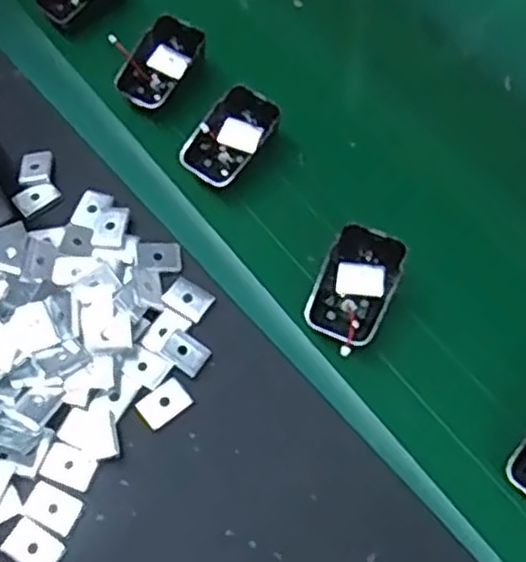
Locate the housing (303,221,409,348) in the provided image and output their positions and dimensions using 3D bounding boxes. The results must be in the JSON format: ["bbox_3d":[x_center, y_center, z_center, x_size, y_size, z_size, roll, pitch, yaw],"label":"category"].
[{"bbox_3d":[0.056,0.002,0.455,0.044,0.020,0.067,22,65,12],"label":"housing"}]

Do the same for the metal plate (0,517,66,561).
[{"bbox_3d":[-0.119,0.139,0.391,0.029,0.004,0.020,30,66,15],"label":"metal plate"}]

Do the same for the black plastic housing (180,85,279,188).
[{"bbox_3d":[-0.022,-0.098,0.512,0.045,0.022,0.069,35,68,17],"label":"black plastic housing"}]

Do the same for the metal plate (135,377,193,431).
[{"bbox_3d":[-0.057,0.070,0.431,0.028,0.004,0.019,-35,67,-17],"label":"metal plate"}]

